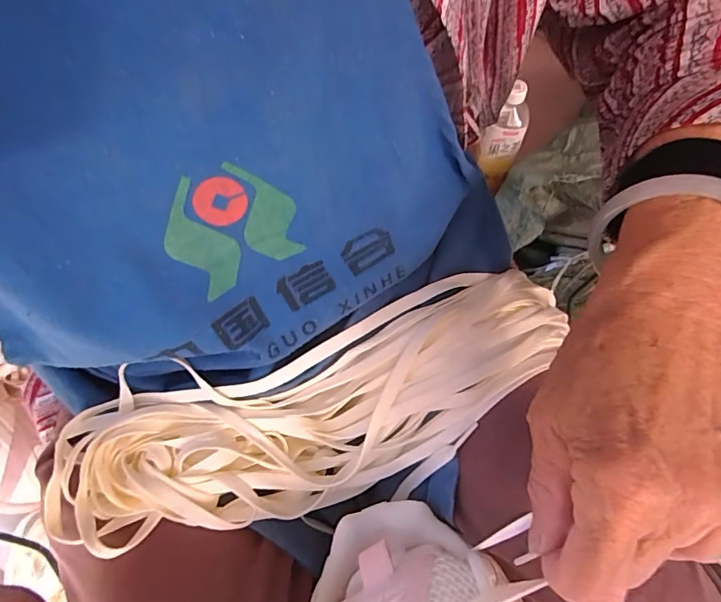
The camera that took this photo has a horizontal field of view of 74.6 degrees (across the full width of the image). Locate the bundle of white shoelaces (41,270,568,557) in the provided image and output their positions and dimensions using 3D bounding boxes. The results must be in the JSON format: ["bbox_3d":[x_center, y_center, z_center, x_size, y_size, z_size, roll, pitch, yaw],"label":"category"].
[{"bbox_3d":[-0.020,0.066,0.282,0.314,0.049,0.096,-18,66,-8],"label":"bundle of white shoelaces"}]

